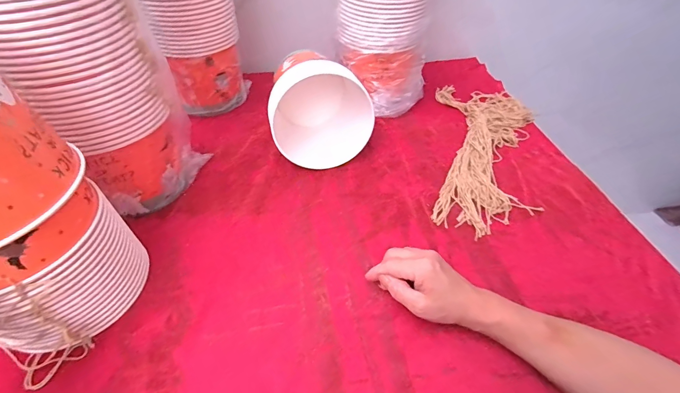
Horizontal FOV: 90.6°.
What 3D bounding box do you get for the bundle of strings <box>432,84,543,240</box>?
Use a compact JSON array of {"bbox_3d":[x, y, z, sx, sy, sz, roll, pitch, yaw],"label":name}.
[{"bbox_3d":[0.274,-0.098,0.624,0.175,0.017,0.418,9,47,8],"label":"bundle of strings"}]

